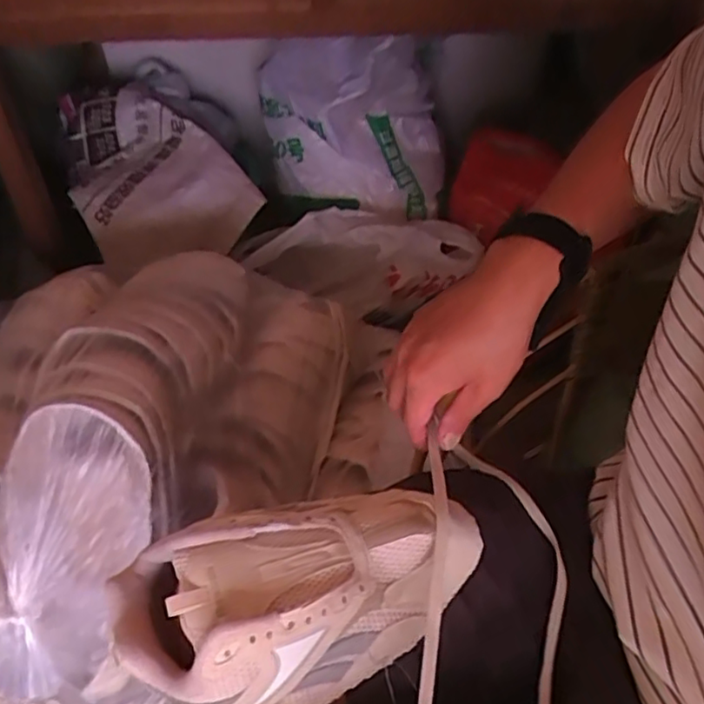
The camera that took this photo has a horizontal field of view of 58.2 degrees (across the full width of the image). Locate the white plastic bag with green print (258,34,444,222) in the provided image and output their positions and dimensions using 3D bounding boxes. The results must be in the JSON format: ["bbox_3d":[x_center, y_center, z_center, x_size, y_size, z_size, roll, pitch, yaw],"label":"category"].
[{"bbox_3d":[0.002,-0.391,1.124,0.334,0.302,0.113,-1,42,-2],"label":"white plastic bag with green print"}]

